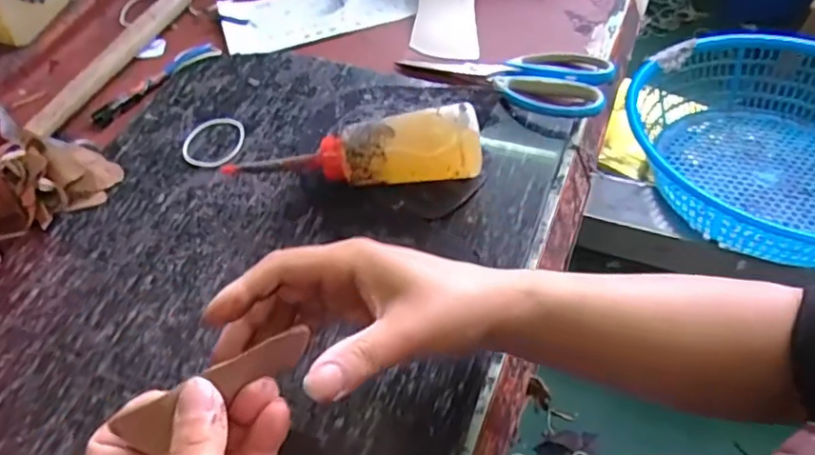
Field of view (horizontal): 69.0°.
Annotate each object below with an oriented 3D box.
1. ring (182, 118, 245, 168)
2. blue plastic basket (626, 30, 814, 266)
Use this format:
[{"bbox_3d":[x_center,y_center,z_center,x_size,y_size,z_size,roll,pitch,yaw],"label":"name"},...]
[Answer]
[{"bbox_3d":[-0.159,-0.070,0.485,0.048,0.005,0.053,6,55,8],"label":"ring"},{"bbox_3d":[0.653,-0.141,1.024,0.504,0.161,0.466,-2,54,3],"label":"blue plastic basket"}]

